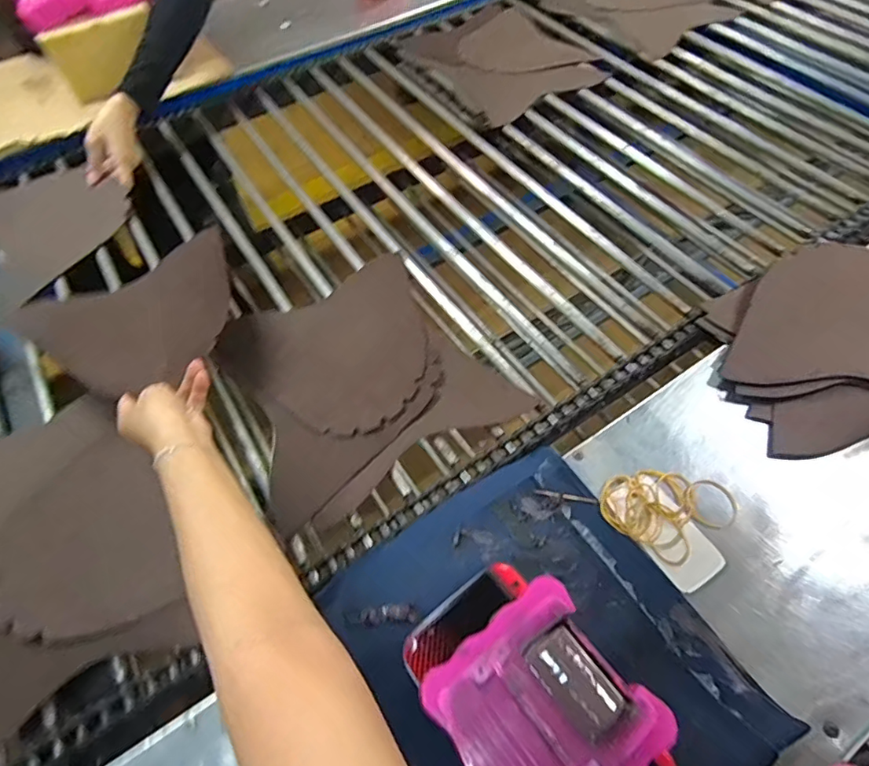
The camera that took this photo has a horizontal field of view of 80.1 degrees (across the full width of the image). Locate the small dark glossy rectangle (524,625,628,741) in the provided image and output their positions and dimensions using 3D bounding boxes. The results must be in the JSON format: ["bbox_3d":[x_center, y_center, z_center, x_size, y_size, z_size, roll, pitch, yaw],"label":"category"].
[{"bbox_3d":[0.082,0.172,0.299,0.033,0.005,0.054,-37,65,-19],"label":"small dark glossy rectangle"}]

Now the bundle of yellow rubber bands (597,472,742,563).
[{"bbox_3d":[0.214,0.112,0.476,0.105,0.008,0.091,33,65,20],"label":"bundle of yellow rubber bands"}]

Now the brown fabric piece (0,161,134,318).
[{"bbox_3d":[-0.555,-0.236,0.743,0.204,0.017,0.270,-34,64,-17],"label":"brown fabric piece"}]

